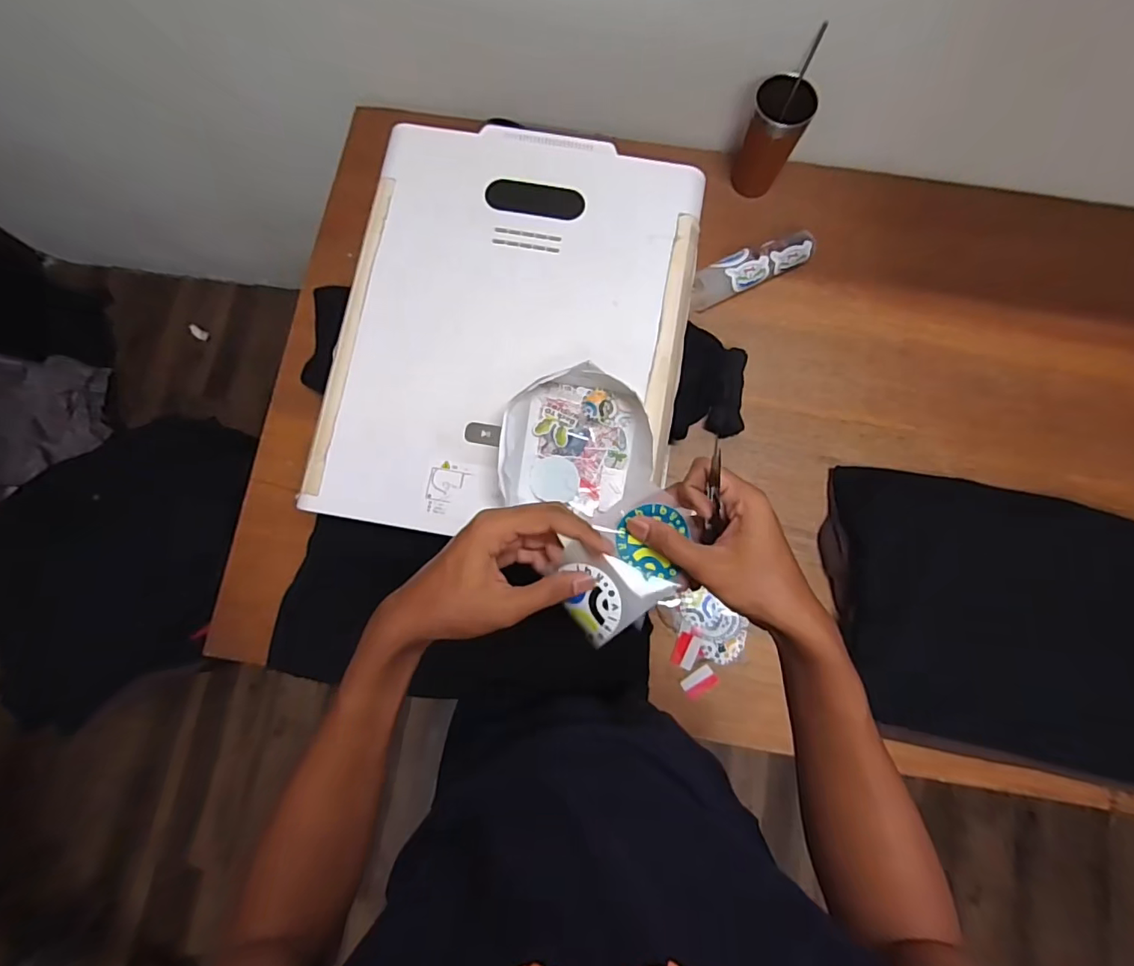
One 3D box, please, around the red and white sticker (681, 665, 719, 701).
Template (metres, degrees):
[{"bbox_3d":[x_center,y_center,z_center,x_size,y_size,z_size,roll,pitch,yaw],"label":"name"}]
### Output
[{"bbox_3d":[0.180,0.271,0.710,0.046,0.005,0.030,-33,82,-6],"label":"red and white sticker"}]

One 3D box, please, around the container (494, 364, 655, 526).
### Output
[{"bbox_3d":[0.013,-0.042,0.571,0.156,0.046,0.153,0,80,0],"label":"container"}]

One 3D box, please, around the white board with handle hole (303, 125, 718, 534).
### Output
[{"bbox_3d":[-0.060,-0.187,0.620,0.397,0.020,0.494,9,80,1],"label":"white board with handle hole"}]

